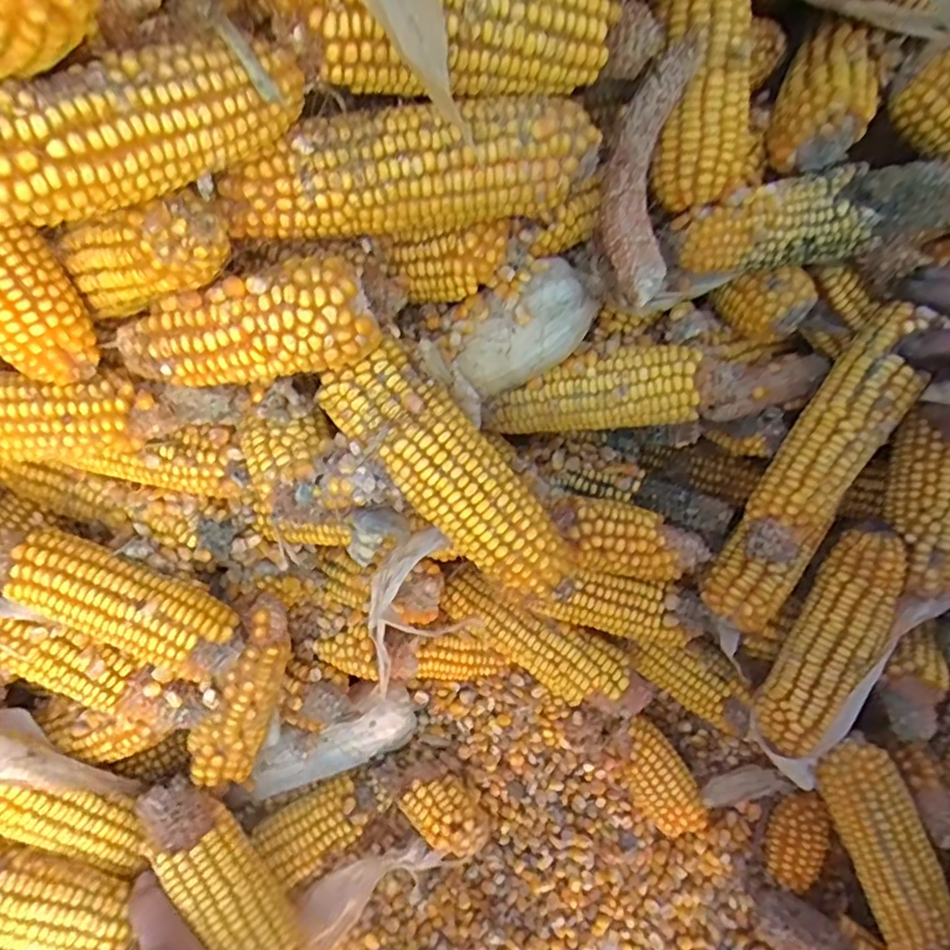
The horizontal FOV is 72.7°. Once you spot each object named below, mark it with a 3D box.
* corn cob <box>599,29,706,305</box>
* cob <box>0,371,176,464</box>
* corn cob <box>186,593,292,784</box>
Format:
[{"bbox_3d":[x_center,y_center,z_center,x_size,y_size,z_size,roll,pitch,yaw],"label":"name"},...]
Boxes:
[{"bbox_3d":[0.088,-0.156,0.338,0.036,0.027,0.123,6,108,0],"label":"corn cob"},{"bbox_3d":[-0.231,-0.027,0.317,0.148,0.033,0.035,-6,68,-4],"label":"cob"},{"bbox_3d":[-0.153,0.145,0.437,0.043,0.051,0.141,24,103,8],"label":"corn cob"}]

